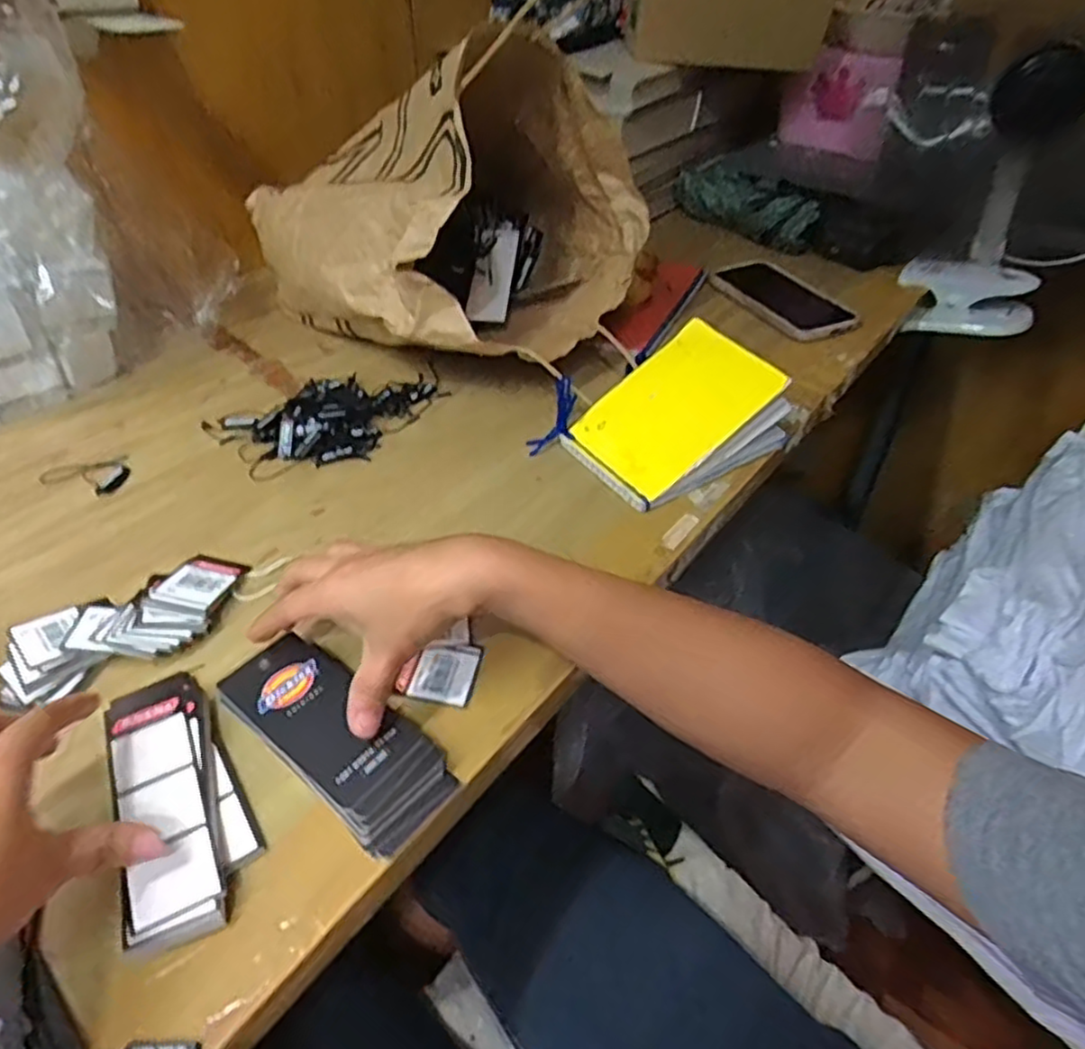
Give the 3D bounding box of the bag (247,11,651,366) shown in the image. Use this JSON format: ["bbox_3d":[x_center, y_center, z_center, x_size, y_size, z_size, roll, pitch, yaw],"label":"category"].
[{"bbox_3d":[-0.081,-0.274,0.619,0.255,0.229,0.305,-29,51,-29],"label":"bag"}]

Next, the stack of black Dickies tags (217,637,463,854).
[{"bbox_3d":[-0.107,0.105,0.361,0.130,0.017,0.055,32,51,24],"label":"stack of black Dickies tags"}]

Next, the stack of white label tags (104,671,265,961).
[{"bbox_3d":[-0.177,0.126,0.342,0.052,0.020,0.147,-20,46,-22],"label":"stack of white label tags"}]

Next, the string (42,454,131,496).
[{"bbox_3d":[-0.336,-0.034,0.517,0.060,0.004,0.043,-13,45,-16],"label":"string"}]

